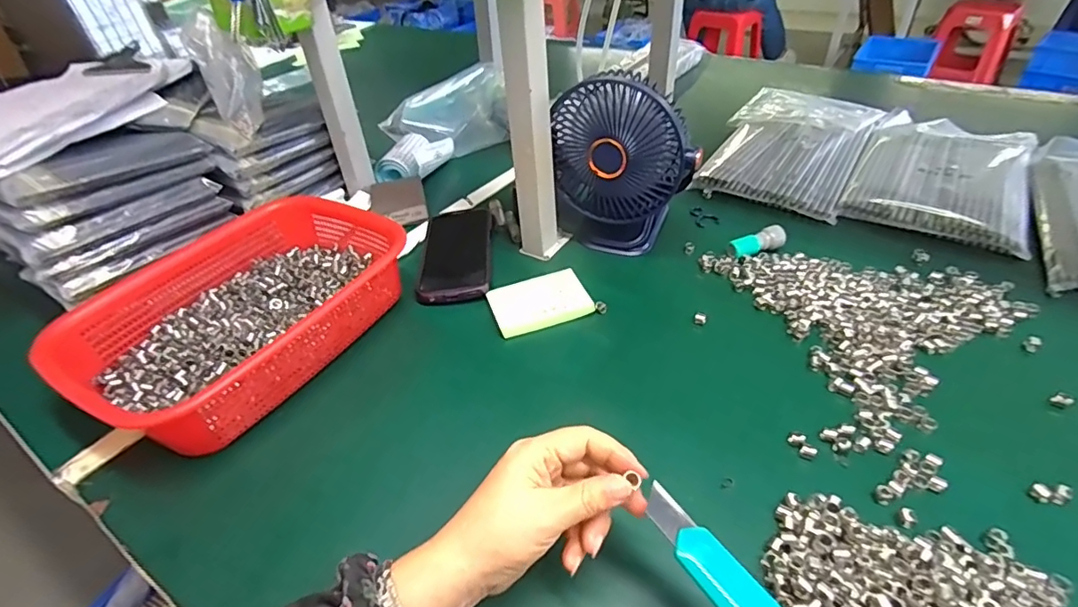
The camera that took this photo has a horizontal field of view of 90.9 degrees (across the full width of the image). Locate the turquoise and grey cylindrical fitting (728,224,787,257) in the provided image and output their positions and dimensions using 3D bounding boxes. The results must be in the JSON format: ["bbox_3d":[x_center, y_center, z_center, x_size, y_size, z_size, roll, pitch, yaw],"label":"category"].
[{"bbox_3d":[0.238,-0.067,0.577,0.060,0.021,0.022,-12,39,-10],"label":"turquoise and grey cylindrical fitting"}]

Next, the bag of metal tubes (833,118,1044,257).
[{"bbox_3d":[0.517,-0.170,0.680,0.179,0.021,0.313,21,45,28],"label":"bag of metal tubes"}]

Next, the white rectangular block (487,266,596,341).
[{"bbox_3d":[0.001,-0.001,0.527,0.093,0.016,0.062,-14,40,-12],"label":"white rectangular block"}]

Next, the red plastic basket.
[{"bbox_3d":[-0.266,0.002,0.505,0.206,0.072,0.288,20,44,27],"label":"red plastic basket"}]

